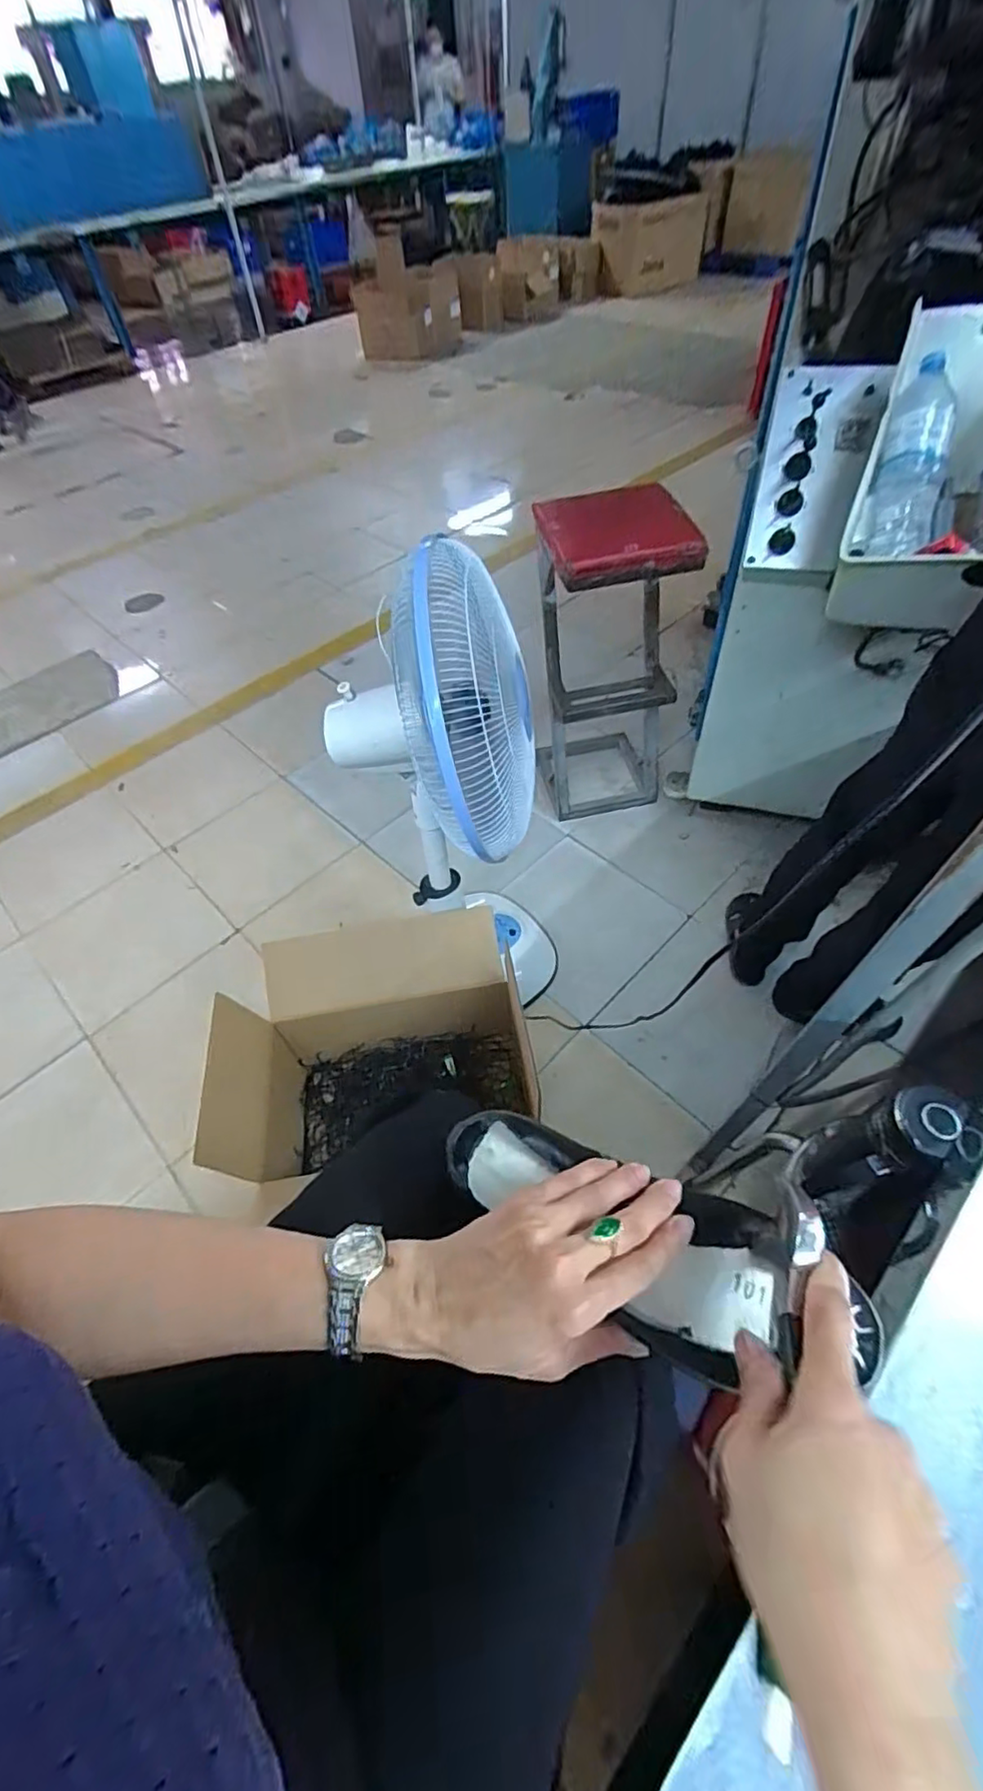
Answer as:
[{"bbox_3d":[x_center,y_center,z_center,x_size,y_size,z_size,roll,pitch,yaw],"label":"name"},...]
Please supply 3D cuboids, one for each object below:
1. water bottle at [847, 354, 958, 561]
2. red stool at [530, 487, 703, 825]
[{"bbox_3d":[0.629,-0.651,0.930,0.110,0.266,0.086,7,23,10],"label":"water bottle"},{"bbox_3d":[0.278,-0.563,1.554,0.287,0.700,0.329,-11,54,-3],"label":"red stool"}]

